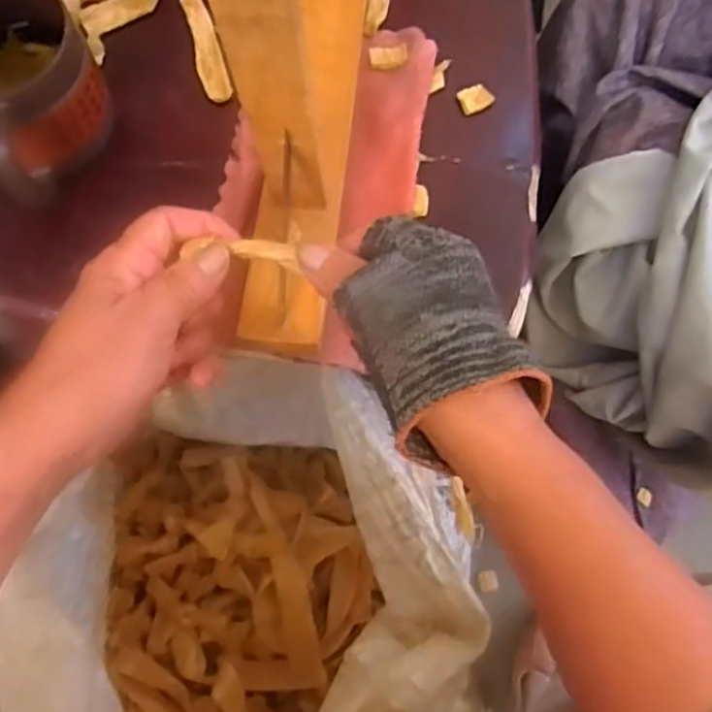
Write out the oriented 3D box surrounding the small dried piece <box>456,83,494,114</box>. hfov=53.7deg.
[{"bbox_3d":[0.078,-0.167,0.457,0.021,0.005,0.018,-24,71,-9],"label":"small dried piece"}]

